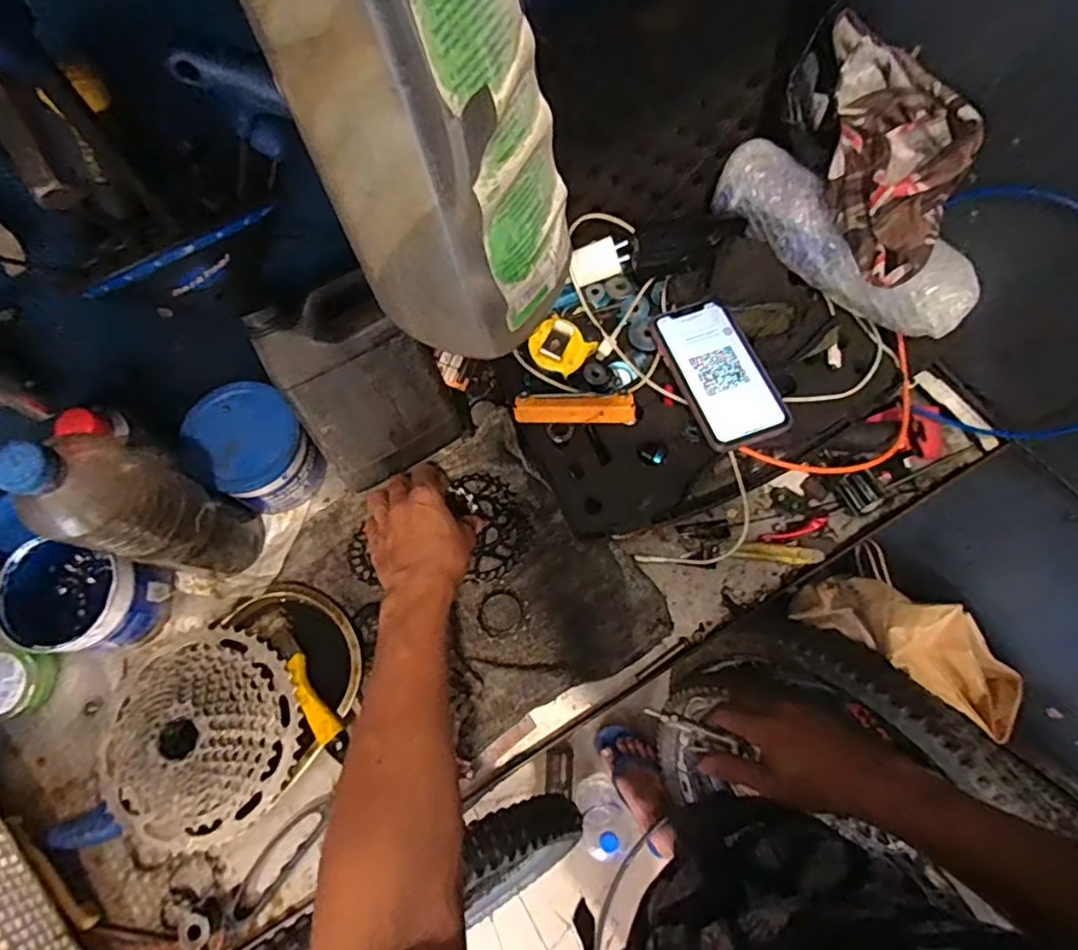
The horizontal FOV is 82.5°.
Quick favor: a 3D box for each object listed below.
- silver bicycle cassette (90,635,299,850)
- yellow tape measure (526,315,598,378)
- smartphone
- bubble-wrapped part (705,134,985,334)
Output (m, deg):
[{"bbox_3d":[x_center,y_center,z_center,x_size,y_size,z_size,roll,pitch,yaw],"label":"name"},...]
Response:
[{"bbox_3d":[-0.296,0.229,0.537,0.172,0.051,0.165,0,71,1],"label":"silver bicycle cassette"},{"bbox_3d":[0.020,-0.122,0.594,0.054,0.025,0.051,40,78,13],"label":"yellow tape measure"},{"bbox_3d":[0.166,-0.095,0.568,0.079,0.015,0.150,-20,67,-5],"label":"smartphone"},{"bbox_3d":[0.274,-0.213,0.566,0.242,0.073,0.058,40,78,13],"label":"bubble-wrapped part"}]

